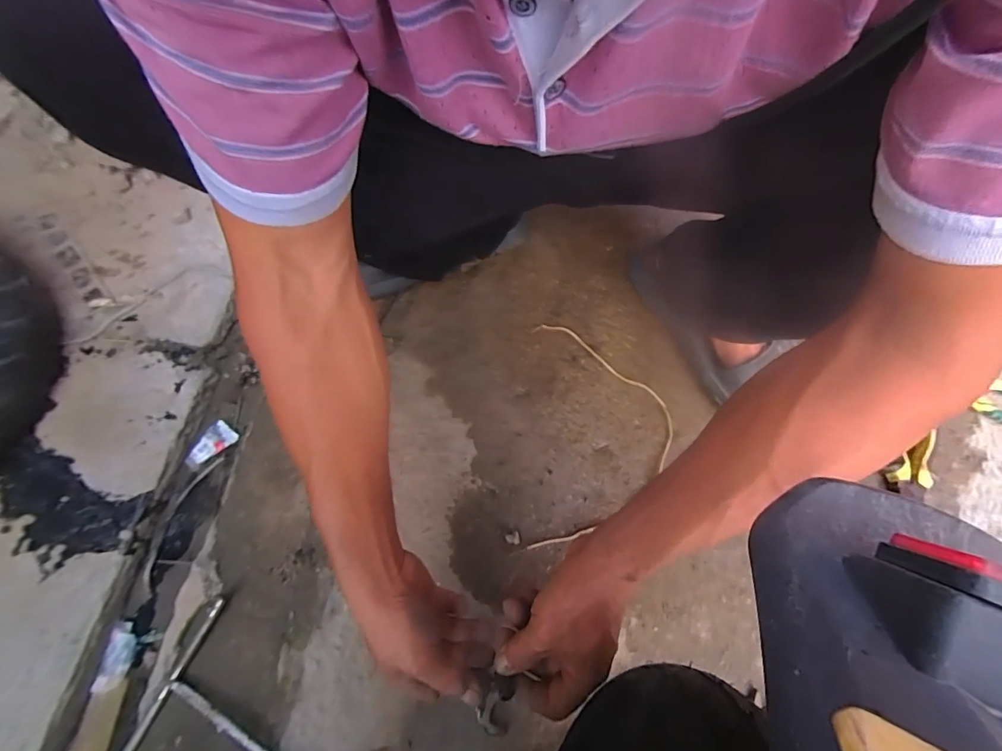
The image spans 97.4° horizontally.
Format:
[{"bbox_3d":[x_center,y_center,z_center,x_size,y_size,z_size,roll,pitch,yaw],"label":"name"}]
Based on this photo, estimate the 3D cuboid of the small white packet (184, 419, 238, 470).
[{"bbox_3d":[-0.375,0.091,0.565,0.066,0.012,0.033,-46,104,-17],"label":"small white packet"}]

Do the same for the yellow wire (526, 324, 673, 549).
[{"bbox_3d":[0.124,0.064,0.538,0.168,0.010,0.279,3,70,0],"label":"yellow wire"}]

